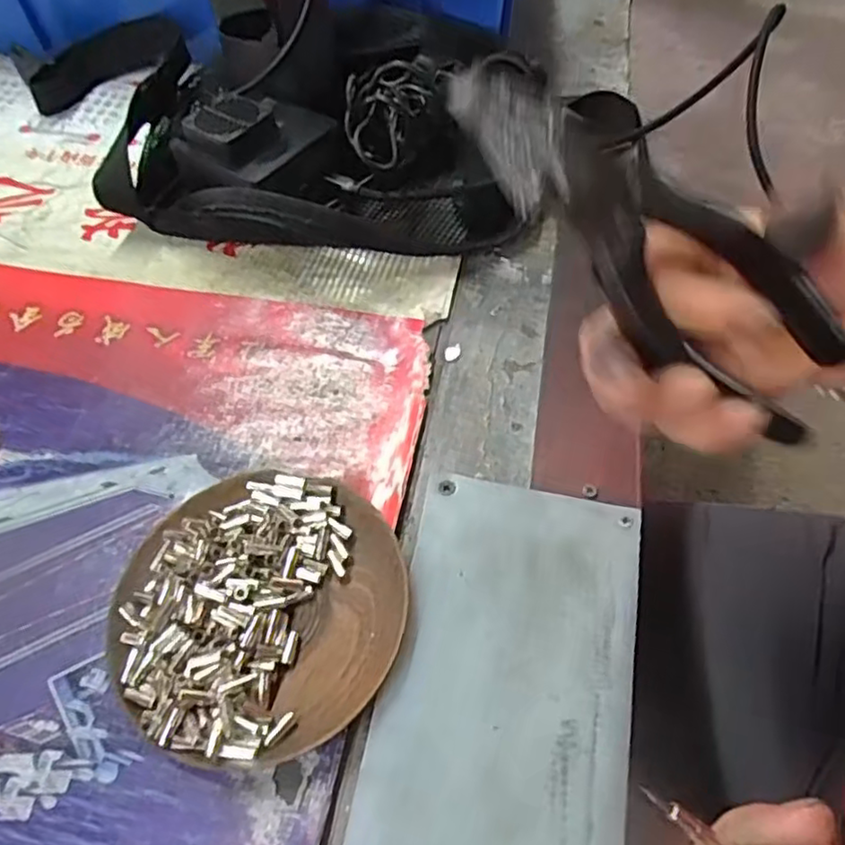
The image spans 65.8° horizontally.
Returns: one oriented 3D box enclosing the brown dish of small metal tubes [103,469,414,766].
[{"bbox_3d":[-0.065,0.075,0.267,0.114,0.020,0.112,-1,57,1],"label":"brown dish of small metal tubes"}]

